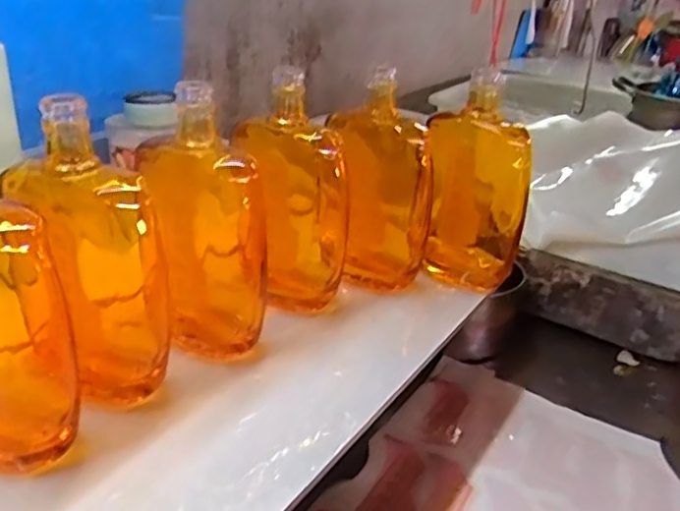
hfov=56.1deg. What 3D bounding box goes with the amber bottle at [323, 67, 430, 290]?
[{"bbox_3d":[0.039,-0.070,0.595,0.096,0.179,0.075,10,27,5],"label":"amber bottle"}]

